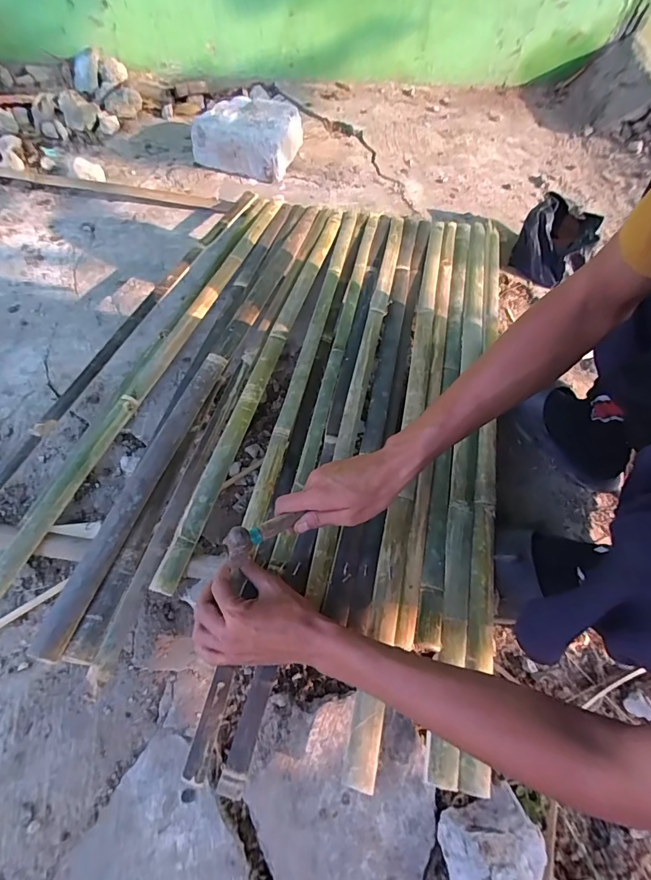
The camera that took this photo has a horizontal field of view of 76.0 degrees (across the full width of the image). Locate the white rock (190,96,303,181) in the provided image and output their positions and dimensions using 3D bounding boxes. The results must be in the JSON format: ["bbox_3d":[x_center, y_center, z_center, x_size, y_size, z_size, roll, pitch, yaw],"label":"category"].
[{"bbox_3d":[-0.185,-0.751,1.032,0.227,0.102,0.181,17,62,6],"label":"white rock"}]

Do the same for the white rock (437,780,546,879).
[{"bbox_3d":[0.174,0.429,0.434,0.101,0.054,0.088,-17,62,-10],"label":"white rock"}]

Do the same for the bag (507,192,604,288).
[{"bbox_3d":[0.513,-0.451,0.932,0.143,0.101,0.163,28,64,12],"label":"bag"}]

